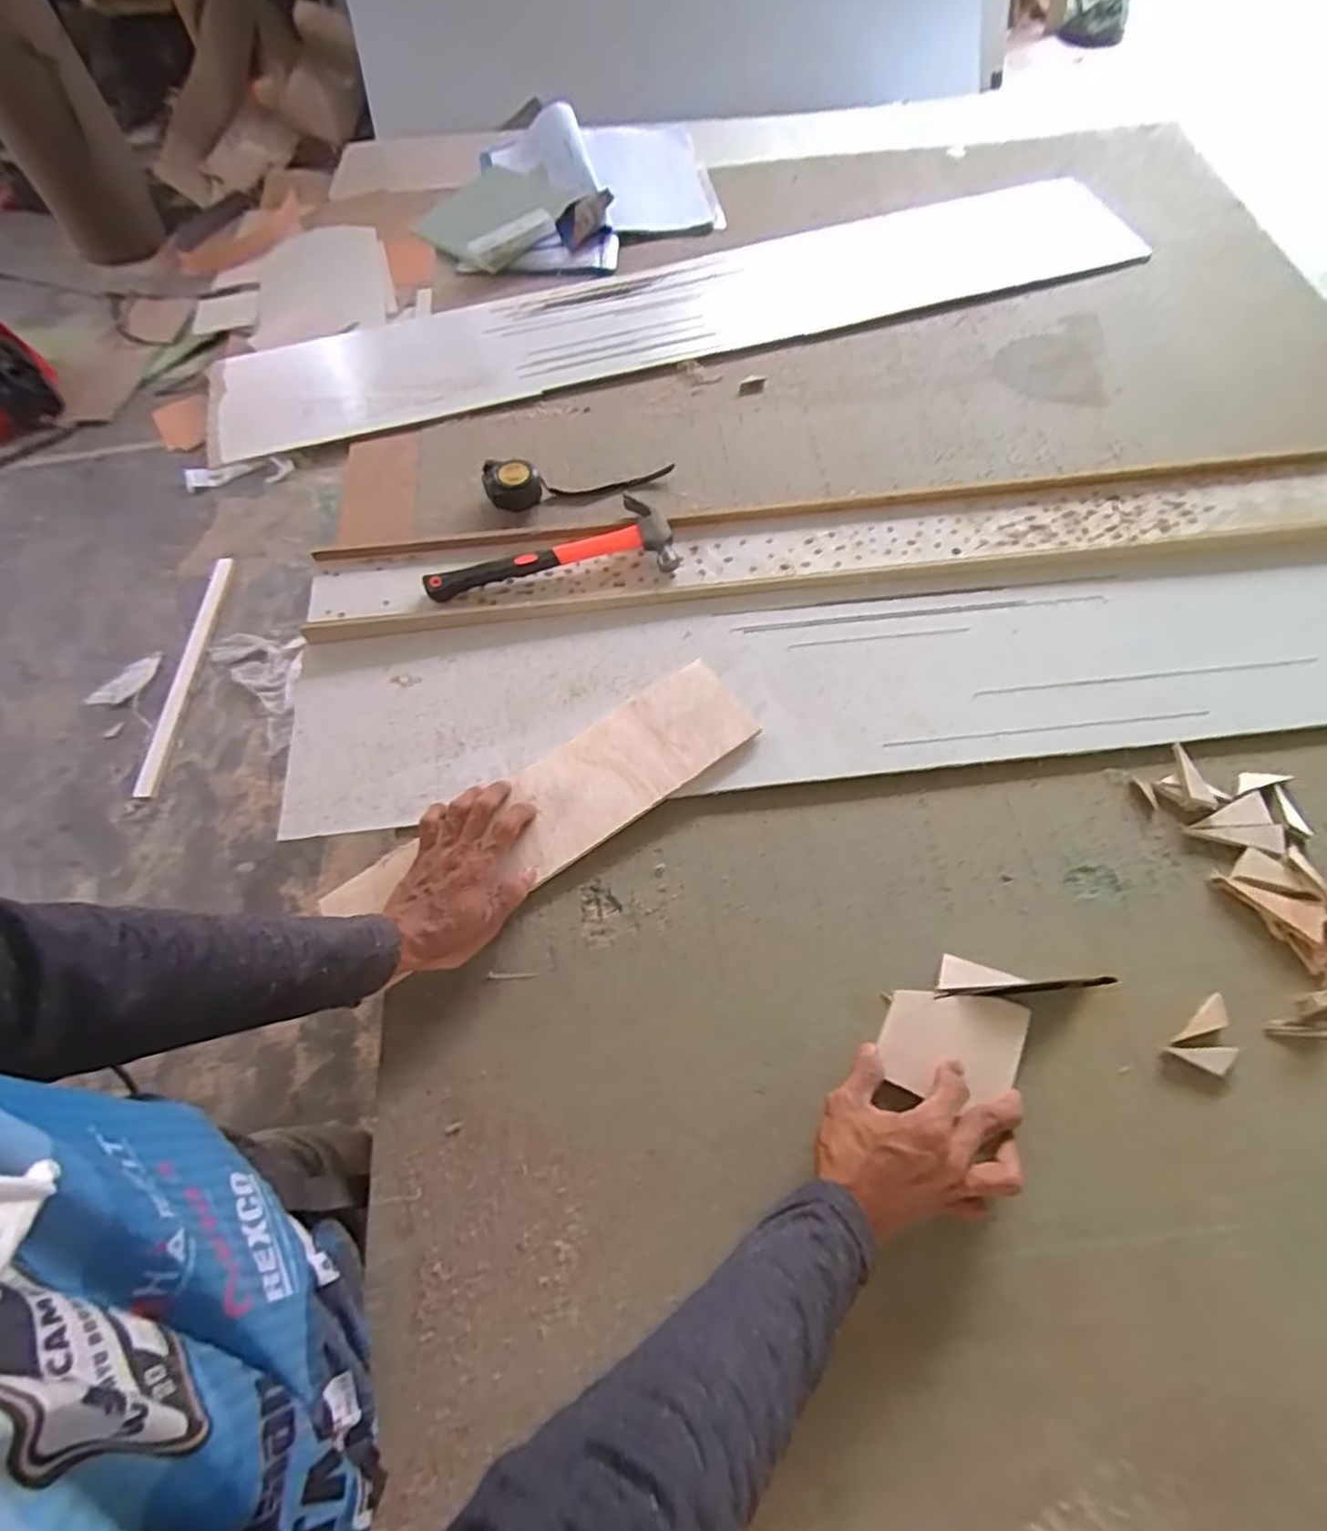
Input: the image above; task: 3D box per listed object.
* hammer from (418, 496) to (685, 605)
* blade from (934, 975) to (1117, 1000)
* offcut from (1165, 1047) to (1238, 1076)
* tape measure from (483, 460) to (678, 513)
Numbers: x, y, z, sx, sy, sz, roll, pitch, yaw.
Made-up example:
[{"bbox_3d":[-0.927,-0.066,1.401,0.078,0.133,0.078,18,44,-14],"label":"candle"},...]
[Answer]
[{"bbox_3d":[-0.125,-0.237,0.766,0.266,0.034,0.094,-9,65,-1],"label":"hammer"},{"bbox_3d":[0.297,0.182,0.575,0.148,0.021,0.009,-5,65,0],"label":"blade"},{"bbox_3d":[0.418,0.228,0.542,0.049,0.004,0.018,0,65,3],"label":"offcut"},{"bbox_3d":[-0.100,-0.340,0.818,0.216,0.048,0.054,-8,65,-1],"label":"tape measure"}]

